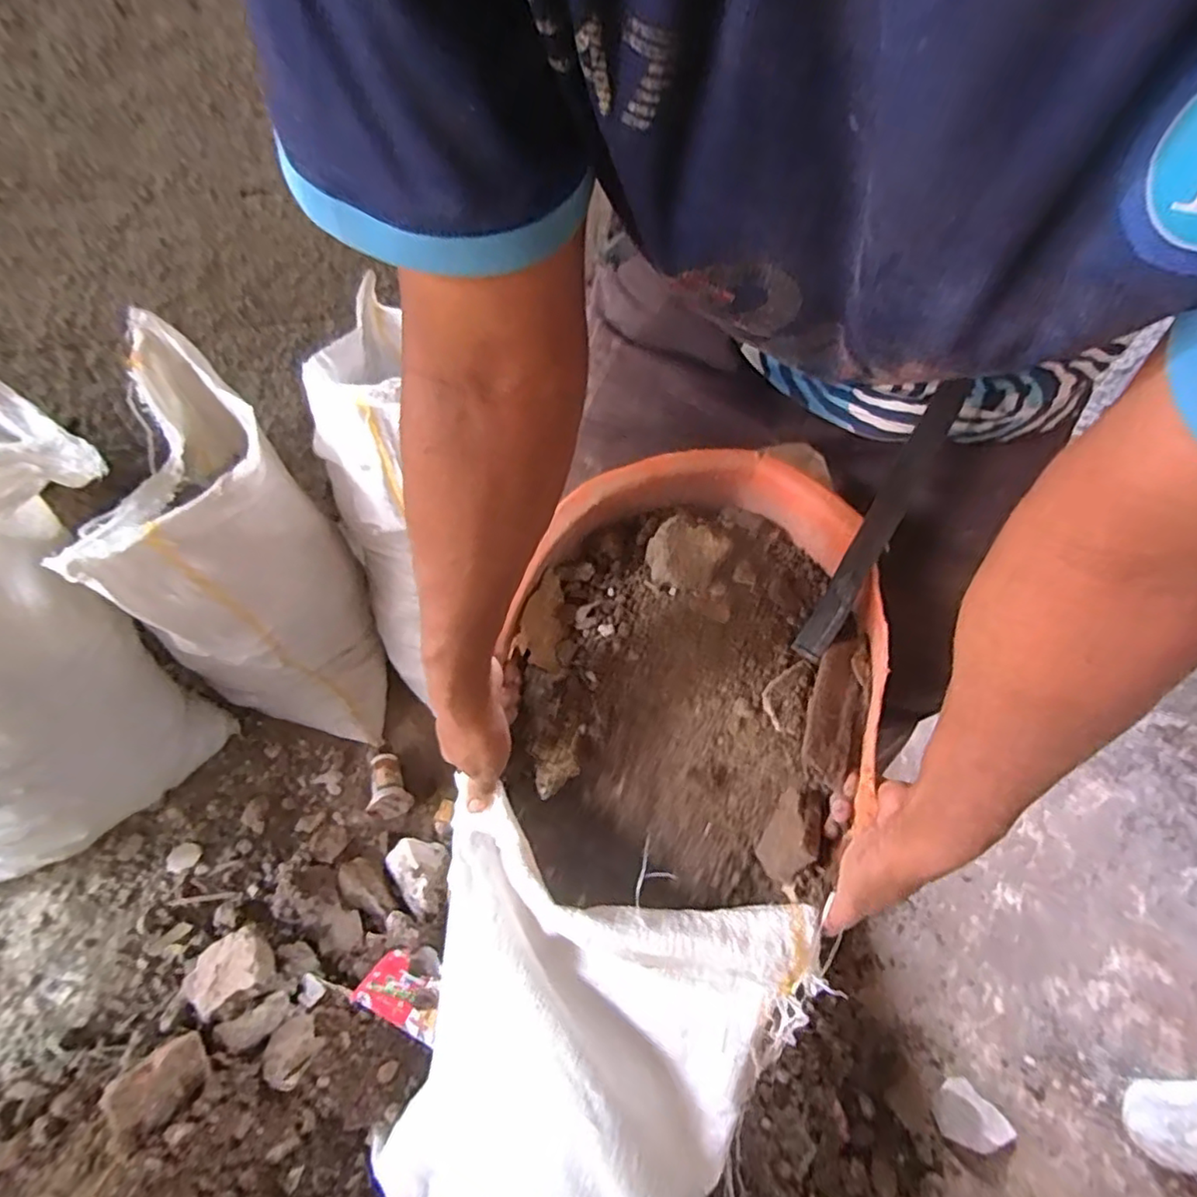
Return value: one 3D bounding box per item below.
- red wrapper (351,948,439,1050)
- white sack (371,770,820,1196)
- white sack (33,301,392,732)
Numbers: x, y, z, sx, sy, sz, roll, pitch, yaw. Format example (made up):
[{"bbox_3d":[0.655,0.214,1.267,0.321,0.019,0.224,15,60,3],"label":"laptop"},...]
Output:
[{"bbox_3d":[-0.235,0.482,0.757,0.108,0.016,0.066,22,53,11],"label":"red wrapper"},{"bbox_3d":[-0.016,0.425,0.560,0.356,0.461,0.120,21,15,19],"label":"white sack"},{"bbox_3d":[-0.478,-0.050,0.872,0.234,0.535,0.341,-18,56,-19],"label":"white sack"}]

